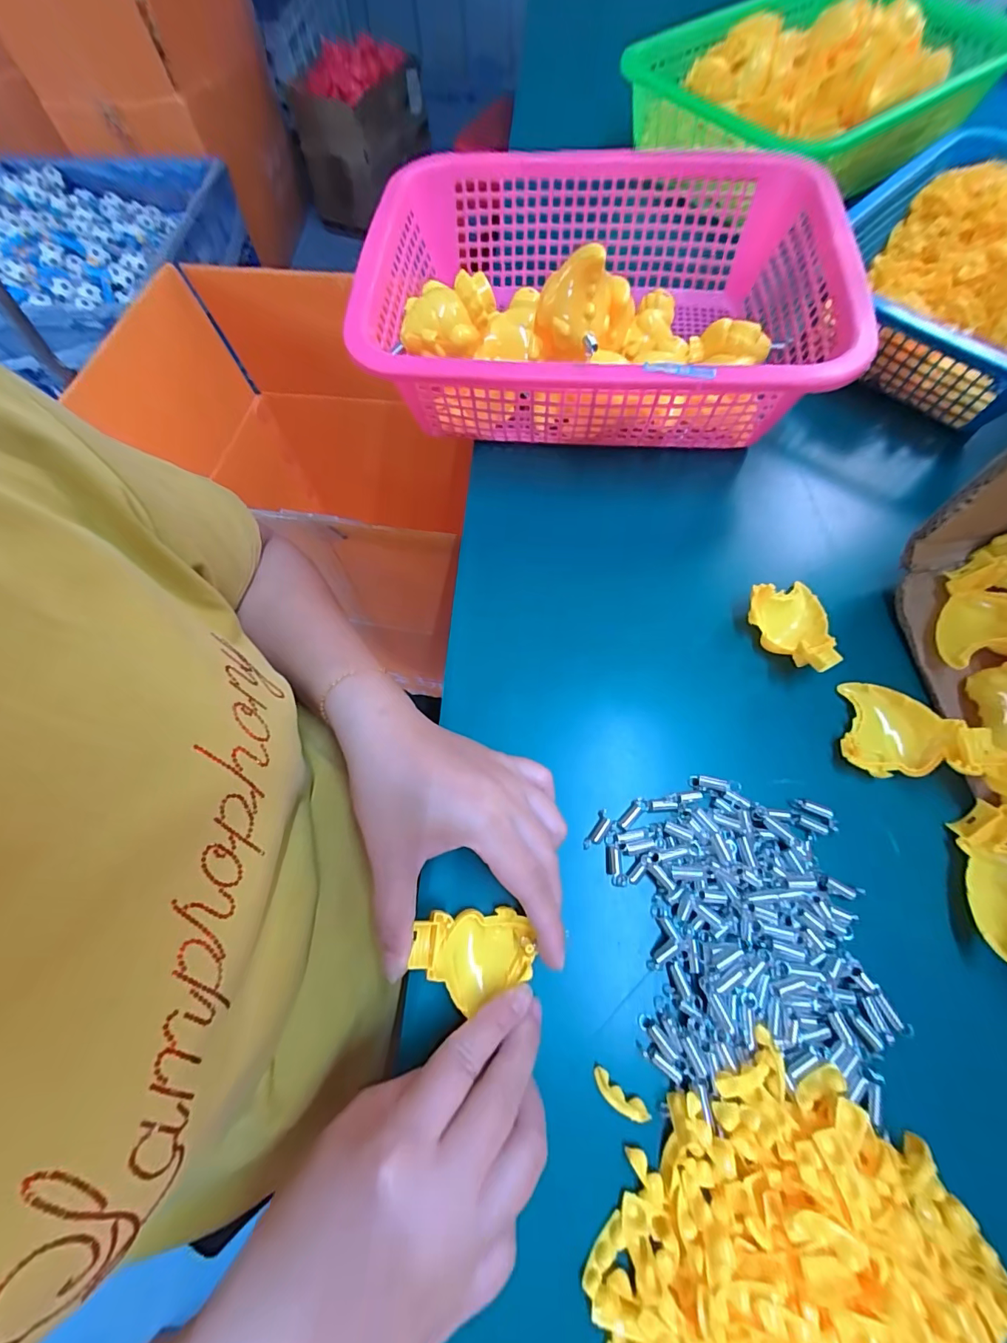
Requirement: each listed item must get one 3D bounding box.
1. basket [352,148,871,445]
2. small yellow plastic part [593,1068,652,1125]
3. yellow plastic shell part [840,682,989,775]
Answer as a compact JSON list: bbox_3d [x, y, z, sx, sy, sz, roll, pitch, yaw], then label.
[{"bbox_3d":[0.075,-0.291,0.372,0.351,0.098,0.262,2,68,3],"label":"basket"},{"bbox_3d":[0.057,0.211,0.231,0.031,0.004,0.010,34,73,14],"label":"small yellow plastic part"},{"bbox_3d":[0.242,0.035,0.277,0.061,0.030,0.057,-1,68,2],"label":"yellow plastic shell part"}]

